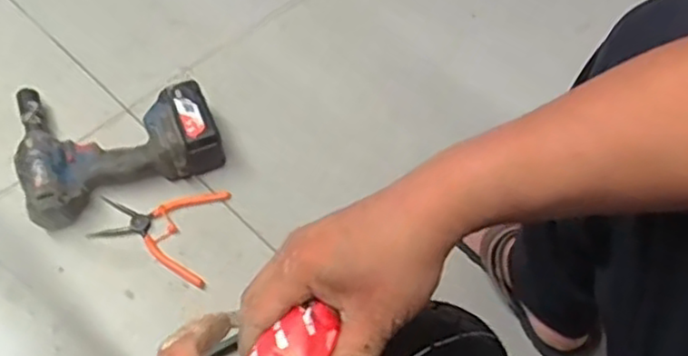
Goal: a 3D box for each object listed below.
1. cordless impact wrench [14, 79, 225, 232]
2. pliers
[{"bbox_3d":[-0.313,-0.069,0.934,0.251,0.082,0.224,-20,61,-15],"label":"cordless impact wrench"},{"bbox_3d":[-0.241,0.066,0.886,0.156,0.012,0.133,7,55,3],"label":"pliers"}]

